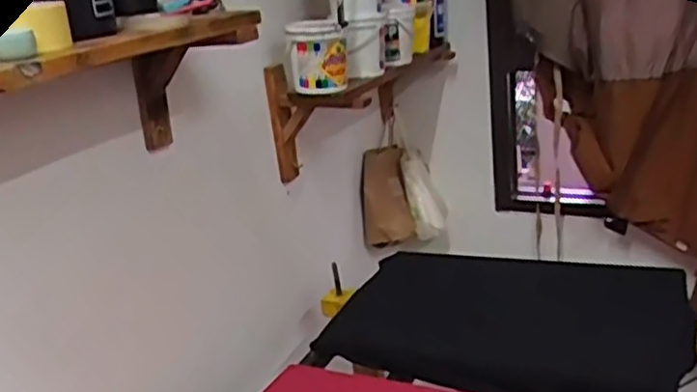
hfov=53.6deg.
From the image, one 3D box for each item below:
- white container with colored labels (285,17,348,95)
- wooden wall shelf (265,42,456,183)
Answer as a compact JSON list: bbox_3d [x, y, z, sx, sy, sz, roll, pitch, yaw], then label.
[{"bbox_3d":[-0.059,-0.267,1.317,0.106,0.129,0.090,-7,20,0],"label":"white container with colored labels"},{"bbox_3d":[0.055,-0.220,1.579,0.236,0.220,0.558,6,23,31],"label":"wooden wall shelf"}]

